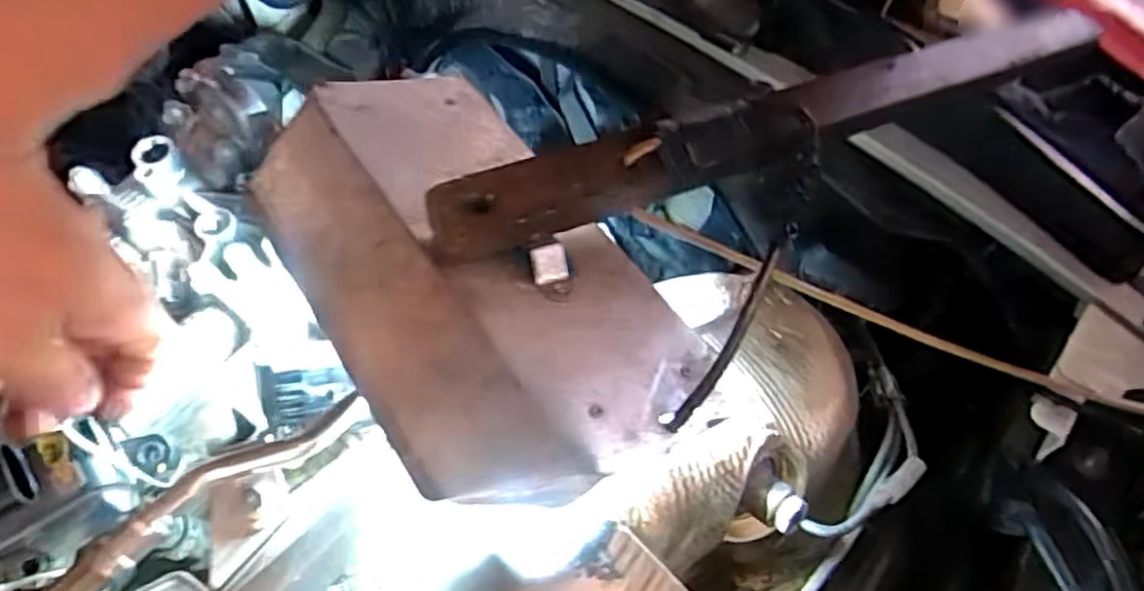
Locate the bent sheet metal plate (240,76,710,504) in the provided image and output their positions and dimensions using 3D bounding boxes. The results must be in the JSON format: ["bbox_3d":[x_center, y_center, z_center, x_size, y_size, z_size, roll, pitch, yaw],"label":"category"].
[{"bbox_3d":[-0.047,-0.016,0.318,0.126,0.033,0.223,-28,63,-18],"label":"bent sheet metal plate"}]

